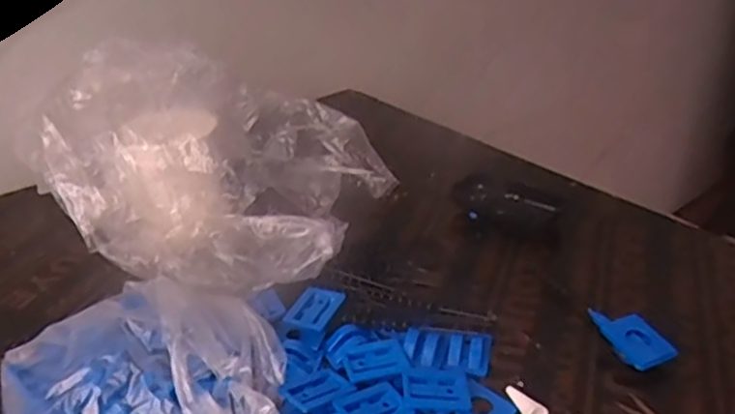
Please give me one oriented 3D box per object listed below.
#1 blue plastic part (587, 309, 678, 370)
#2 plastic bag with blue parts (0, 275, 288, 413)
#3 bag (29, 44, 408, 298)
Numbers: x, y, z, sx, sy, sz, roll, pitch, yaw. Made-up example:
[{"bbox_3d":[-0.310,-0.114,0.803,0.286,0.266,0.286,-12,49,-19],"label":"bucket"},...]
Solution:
[{"bbox_3d":[0.191,0.094,0.489,0.032,0.020,0.067,-14,31,-19],"label":"blue plastic part"},{"bbox_3d":[-0.146,0.114,0.445,0.170,0.052,0.214,-24,36,-33],"label":"plastic bag with blue parts"},{"bbox_3d":[-0.130,-0.047,0.607,0.276,0.144,0.254,5,30,14],"label":"bag"}]

